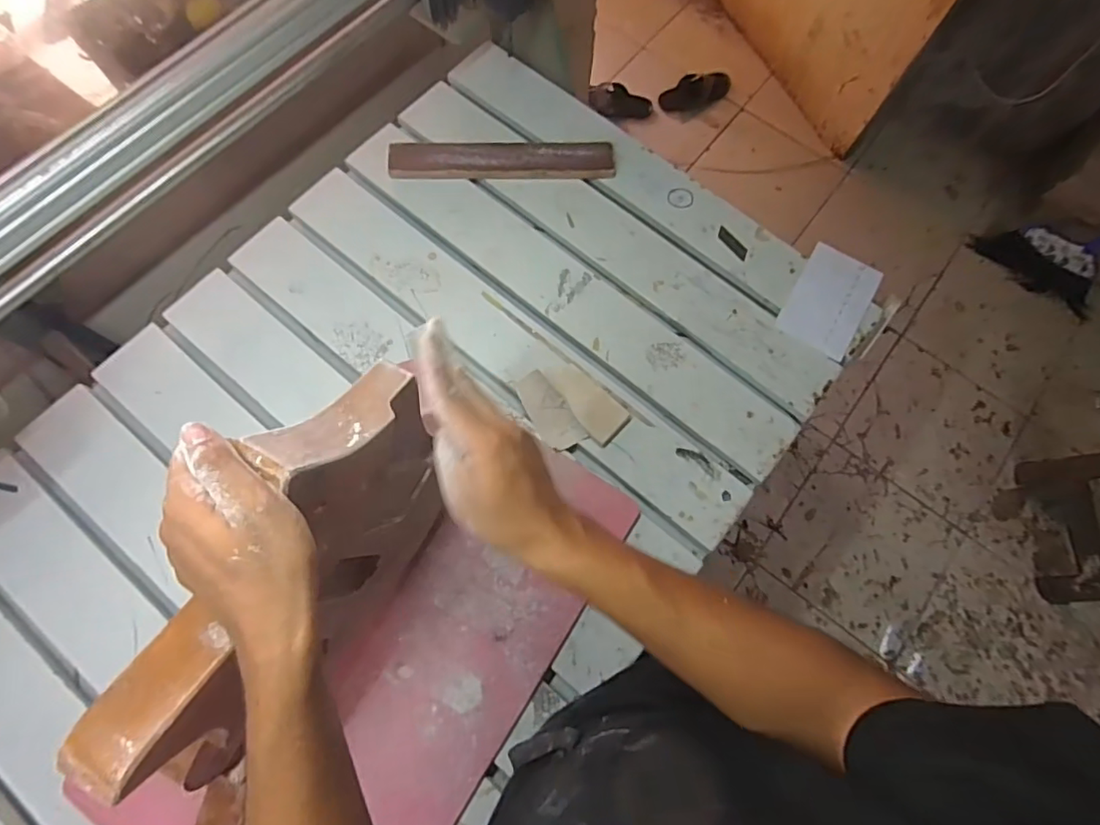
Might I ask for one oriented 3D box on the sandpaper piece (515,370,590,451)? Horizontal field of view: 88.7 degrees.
[{"bbox_3d":[-0.002,-0.001,0.666,0.047,0.010,0.097,-34,88,4],"label":"sandpaper piece"}]

